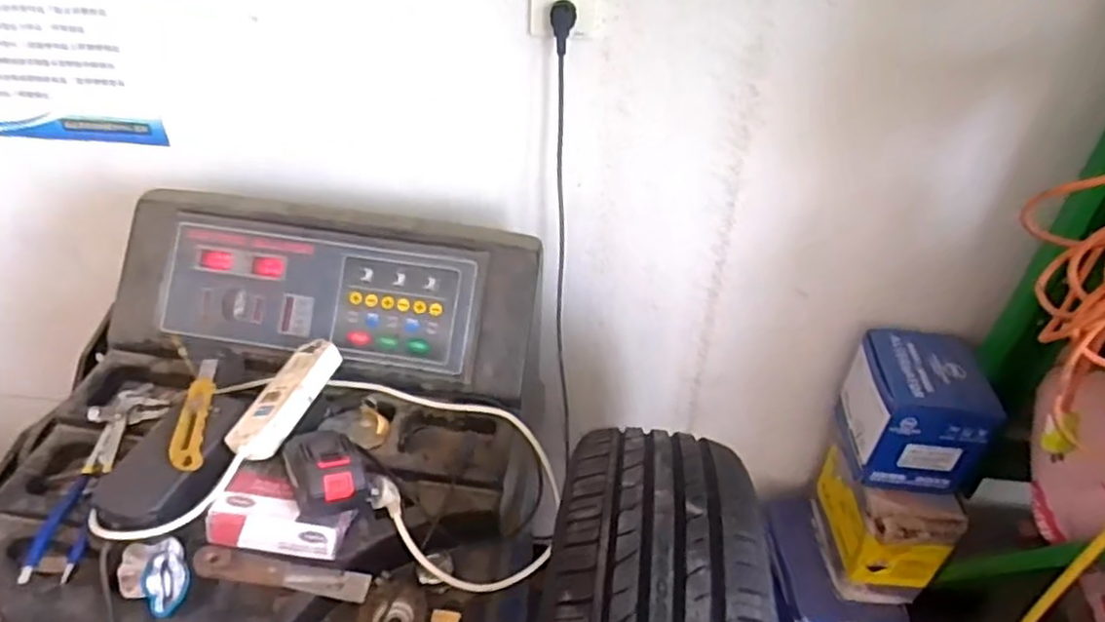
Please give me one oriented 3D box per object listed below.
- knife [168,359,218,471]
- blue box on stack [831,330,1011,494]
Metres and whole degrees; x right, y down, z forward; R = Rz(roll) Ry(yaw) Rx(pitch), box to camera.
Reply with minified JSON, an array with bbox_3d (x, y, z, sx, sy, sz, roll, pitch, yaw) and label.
[{"bbox_3d":[-0.421,0.118,0.814,0.035,0.017,0.163,-6,40,-10],"label":"knife"},{"bbox_3d":[0.568,0.156,1.094,0.163,0.187,0.180,3,39,1],"label":"blue box on stack"}]

